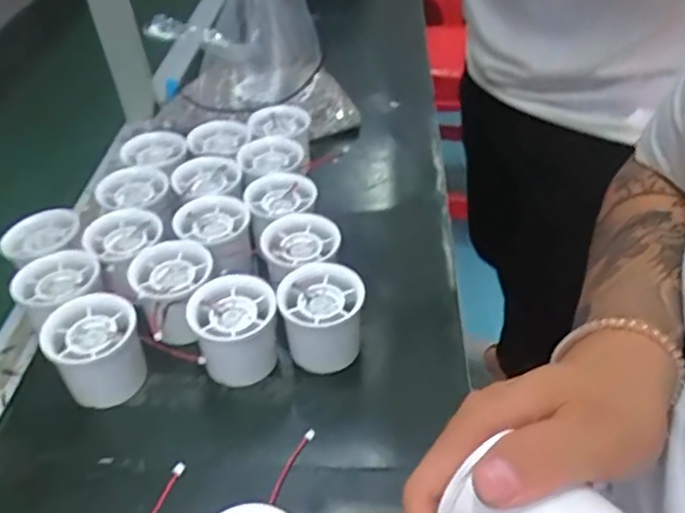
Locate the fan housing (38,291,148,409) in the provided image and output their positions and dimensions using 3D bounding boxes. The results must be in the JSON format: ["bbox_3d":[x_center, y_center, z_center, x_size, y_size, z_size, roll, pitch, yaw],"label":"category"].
[{"bbox_3d":[-0.159,0.064,0.410,0.055,0.060,0.050,-16,43,-14],"label":"fan housing"}]

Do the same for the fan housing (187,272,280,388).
[{"bbox_3d":[-0.072,0.054,0.424,0.056,0.060,0.056,-8,44,-8],"label":"fan housing"}]

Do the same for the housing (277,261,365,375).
[{"bbox_3d":[-0.014,0.043,0.428,0.056,0.052,0.058,2,43,2],"label":"housing"}]

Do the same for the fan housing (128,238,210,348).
[{"bbox_3d":[-0.115,0.029,0.445,0.058,0.053,0.065,-25,49,-24],"label":"fan housing"}]

